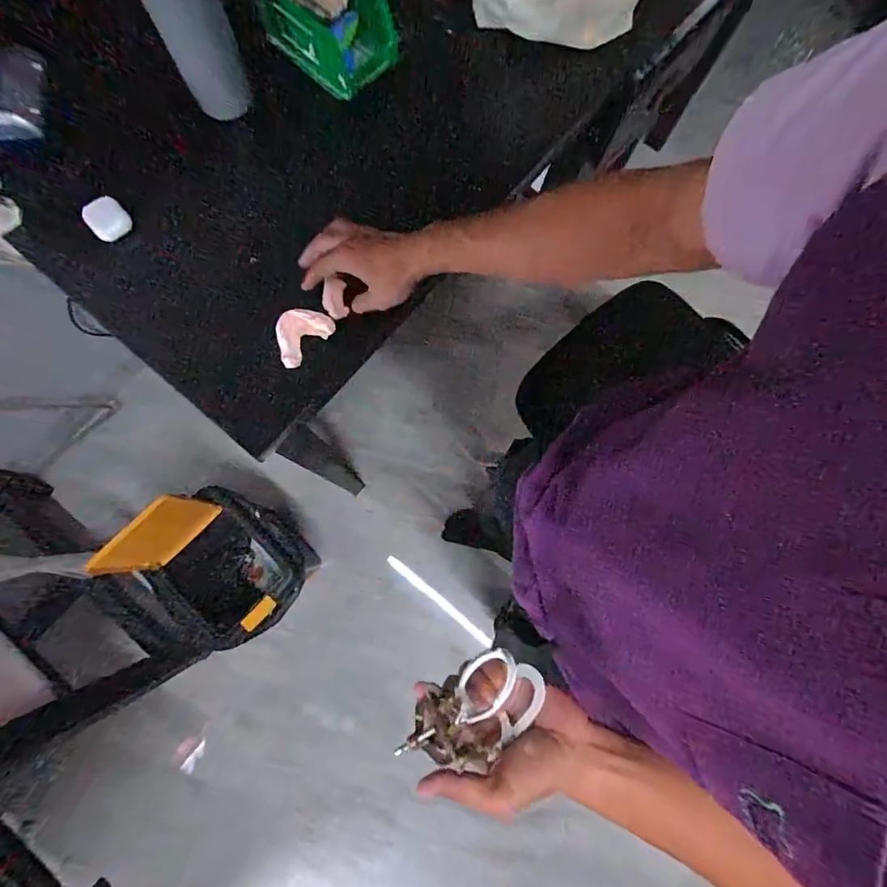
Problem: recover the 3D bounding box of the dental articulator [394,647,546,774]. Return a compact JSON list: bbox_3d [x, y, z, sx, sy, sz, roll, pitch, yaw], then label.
[{"bbox_3d":[0.026,0.208,0.357,0.105,0.050,0.065,-42,81,-10],"label":"dental articulator"}]

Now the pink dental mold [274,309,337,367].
[{"bbox_3d":[-0.174,-0.133,0.561,0.054,0.019,0.076,42,79,8],"label":"pink dental mold"}]

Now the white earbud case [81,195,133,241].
[{"bbox_3d":[-0.416,-0.278,0.571,0.045,0.018,0.049,-40,80,-9],"label":"white earbud case"}]

